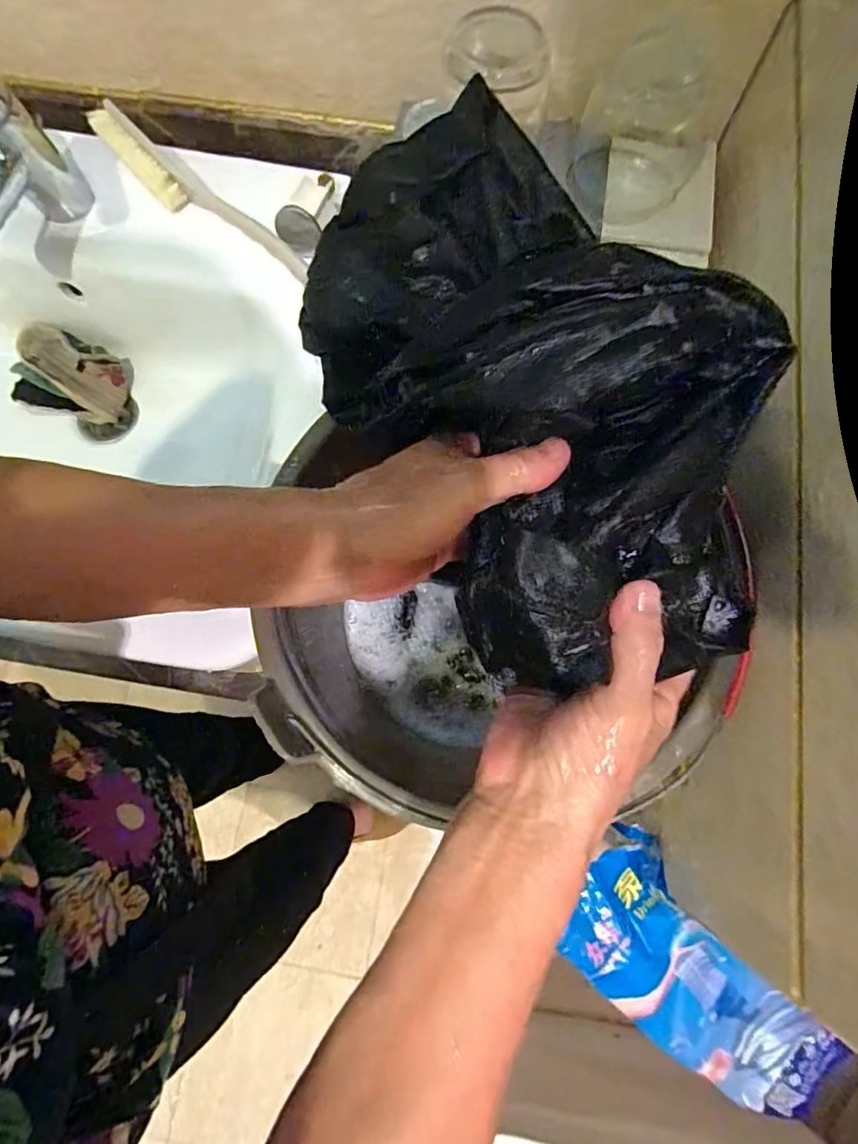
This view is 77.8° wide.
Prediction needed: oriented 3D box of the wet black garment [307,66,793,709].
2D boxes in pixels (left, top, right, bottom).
[{"bbox_3d":[0.036,-0.091,0.242,0.138,0.111,0.289,-23,77,-6],"label":"wet black garment"}]

